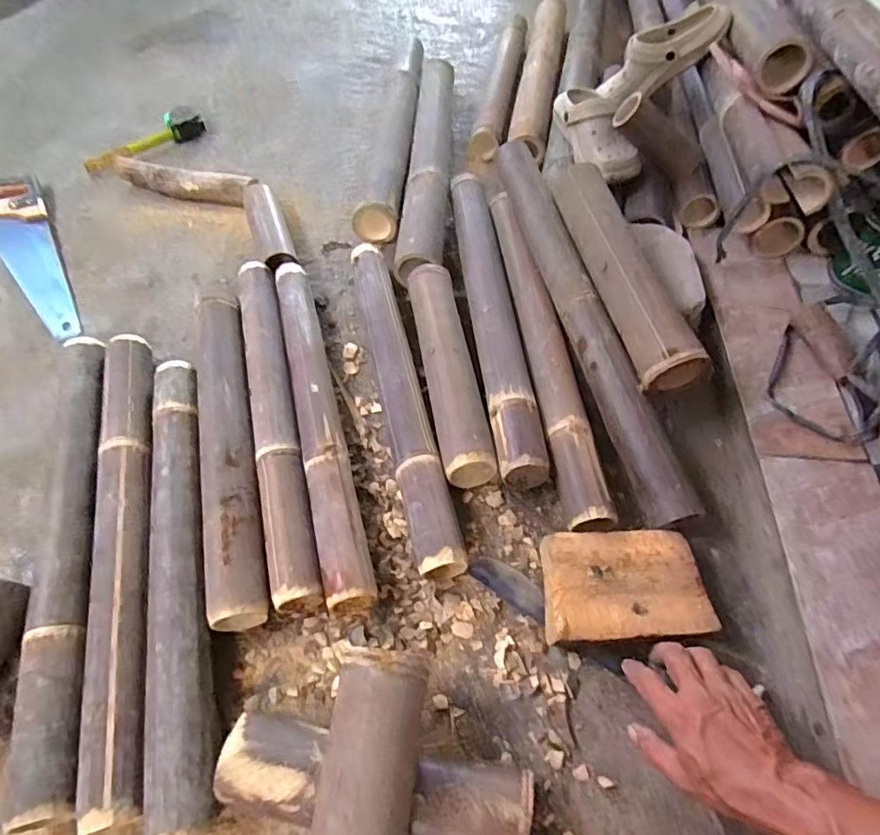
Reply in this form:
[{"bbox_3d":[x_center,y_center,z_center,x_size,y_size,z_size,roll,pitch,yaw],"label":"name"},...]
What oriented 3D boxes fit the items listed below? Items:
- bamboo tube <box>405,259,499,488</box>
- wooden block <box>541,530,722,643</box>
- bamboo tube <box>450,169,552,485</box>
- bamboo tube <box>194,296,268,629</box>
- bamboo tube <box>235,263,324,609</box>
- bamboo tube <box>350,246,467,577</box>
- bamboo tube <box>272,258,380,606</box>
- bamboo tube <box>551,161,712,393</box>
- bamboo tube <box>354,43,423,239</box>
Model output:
[{"bbox_3d":[0.011,-0.073,0.749,0.067,0.062,0.346,-9,58,-4],"label":"bamboo tube"},{"bbox_3d":[0.195,0.182,0.582,0.166,0.051,0.113,-1,56,0],"label":"wooden block"},{"bbox_3d":[0.076,-0.179,0.808,0.067,0.057,0.592,-6,58,-2],"label":"bamboo tube"},{"bbox_3d":[-0.277,0.022,0.700,0.068,0.061,0.482,-13,57,-8],"label":"bamboo tube"},{"bbox_3d":[-0.224,-0.012,0.726,0.059,0.056,0.531,-13,57,-8],"label":"bamboo tube"},{"bbox_3d":[-0.058,-0.043,0.741,0.059,0.062,0.531,-12,57,-7],"label":"bamboo tube"},{"bbox_3d":[-0.165,-0.017,0.728,0.064,0.053,0.539,-15,58,-7],"label":"bamboo tube"},{"bbox_3d":[0.247,-0.201,0.745,0.065,0.087,0.382,-10,59,-8],"label":"bamboo tube"},{"bbox_3d":[-0.071,-0.595,1.087,0.077,0.076,0.654,5,58,5],"label":"bamboo tube"}]

